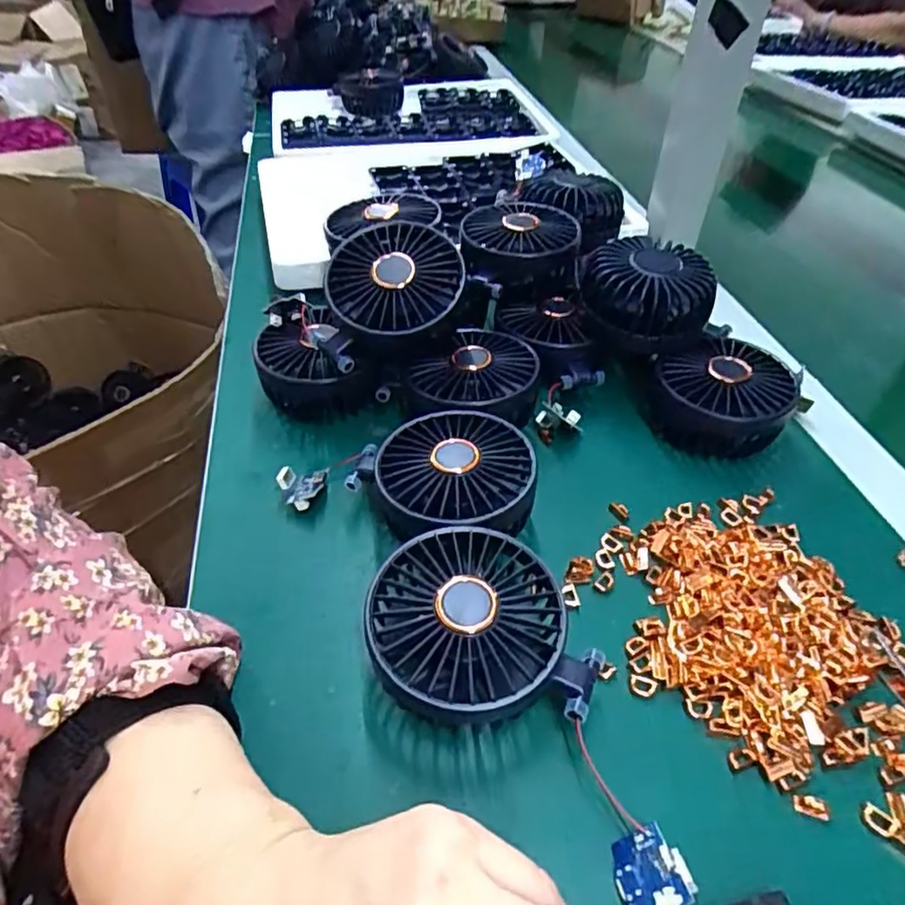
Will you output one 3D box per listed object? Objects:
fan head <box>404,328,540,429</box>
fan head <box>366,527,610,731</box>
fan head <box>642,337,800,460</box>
[{"bbox_3d":[0.012,-0.044,0.402,0.082,0.040,0.088,-2,42,-4],"label":"fan head"},{"bbox_3d":[0.009,0.083,0.281,0.092,0.049,0.085,1,42,-1],"label":"fan head"},{"bbox_3d":[0.174,-0.034,0.395,0.095,0.043,0.077,-18,45,-20],"label":"fan head"}]

